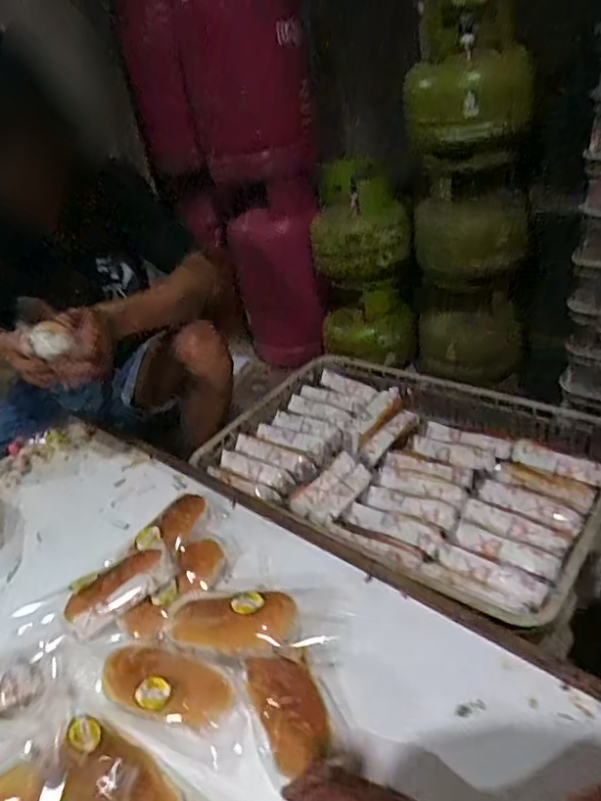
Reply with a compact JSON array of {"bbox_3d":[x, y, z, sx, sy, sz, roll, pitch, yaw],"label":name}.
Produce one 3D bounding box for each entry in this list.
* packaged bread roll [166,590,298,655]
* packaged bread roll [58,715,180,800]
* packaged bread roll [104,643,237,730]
[{"bbox_3d":[-0.072,0.226,0.590,0.142,0.036,0.064,-7,30,23],"label":"packaged bread roll"},{"bbox_3d":[-0.164,0.335,0.503,0.120,0.045,0.074,18,42,36],"label":"packaged bread roll"},{"bbox_3d":[-0.134,0.287,0.575,0.143,0.039,0.061,4,36,22],"label":"packaged bread roll"}]

